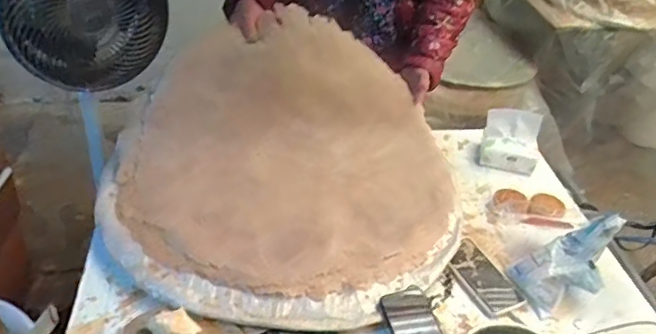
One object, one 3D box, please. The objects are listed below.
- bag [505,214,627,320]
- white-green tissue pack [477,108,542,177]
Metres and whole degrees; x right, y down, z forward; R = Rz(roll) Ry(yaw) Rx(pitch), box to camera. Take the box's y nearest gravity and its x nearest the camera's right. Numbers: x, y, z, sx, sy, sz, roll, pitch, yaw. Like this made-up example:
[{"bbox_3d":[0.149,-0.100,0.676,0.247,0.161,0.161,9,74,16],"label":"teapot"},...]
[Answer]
[{"bbox_3d":[0.410,0.152,0.940,0.209,0.062,0.111,-35,49,-8],"label":"bag"},{"bbox_3d":[0.400,-0.060,1.224,0.119,0.095,0.116,14,38,8],"label":"white-green tissue pack"}]

